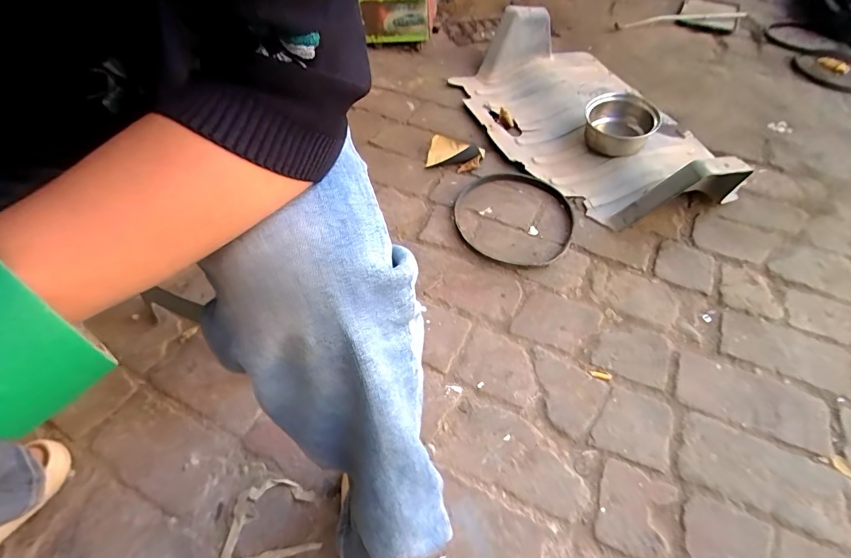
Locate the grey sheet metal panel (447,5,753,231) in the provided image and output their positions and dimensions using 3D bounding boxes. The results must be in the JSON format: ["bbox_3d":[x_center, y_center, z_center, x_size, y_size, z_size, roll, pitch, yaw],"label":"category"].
[{"bbox_3d":[0.398,-0.439,1.064,0.463,0.192,0.785,-15,53,-11],"label":"grey sheet metal panel"}]

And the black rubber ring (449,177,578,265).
[{"bbox_3d":[0.189,-0.135,0.926,0.264,0.023,0.257,0,54,0],"label":"black rubber ring"}]

